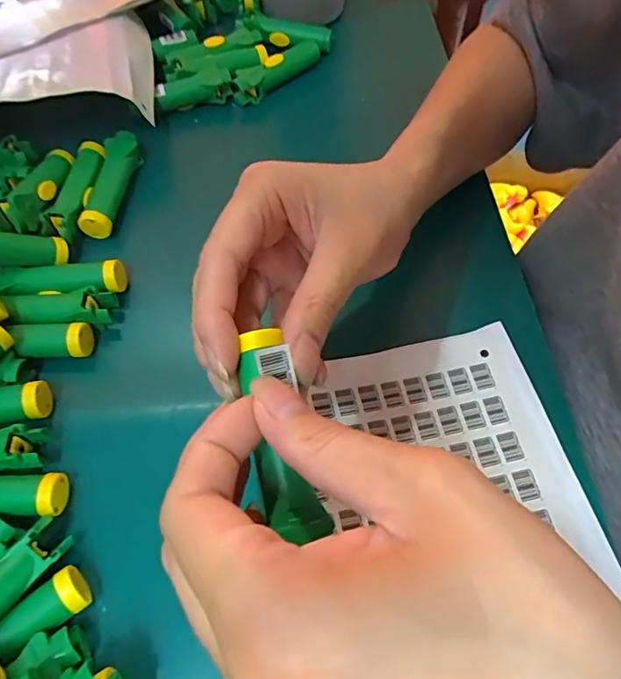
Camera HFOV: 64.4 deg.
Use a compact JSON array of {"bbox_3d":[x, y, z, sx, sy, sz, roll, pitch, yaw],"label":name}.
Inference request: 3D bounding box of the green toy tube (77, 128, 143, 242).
[{"bbox_3d":[-0.133,-0.104,0.328,0.022,0.021,0.075,4,62,3],"label":"green toy tube"}]

